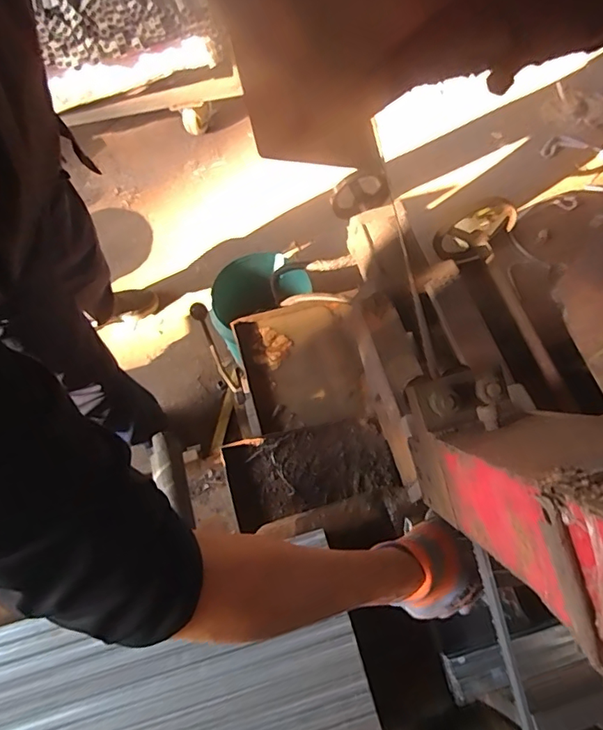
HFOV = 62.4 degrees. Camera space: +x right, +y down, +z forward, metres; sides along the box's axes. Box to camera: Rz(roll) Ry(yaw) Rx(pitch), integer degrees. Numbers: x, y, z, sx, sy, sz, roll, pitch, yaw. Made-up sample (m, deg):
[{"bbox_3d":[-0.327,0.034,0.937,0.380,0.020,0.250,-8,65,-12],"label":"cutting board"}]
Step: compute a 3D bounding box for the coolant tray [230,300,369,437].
[{"bbox_3d":[-0.002,-0.003,0.985,0.219,0.033,0.261,-16,67,-5],"label":"coolant tray"}]

